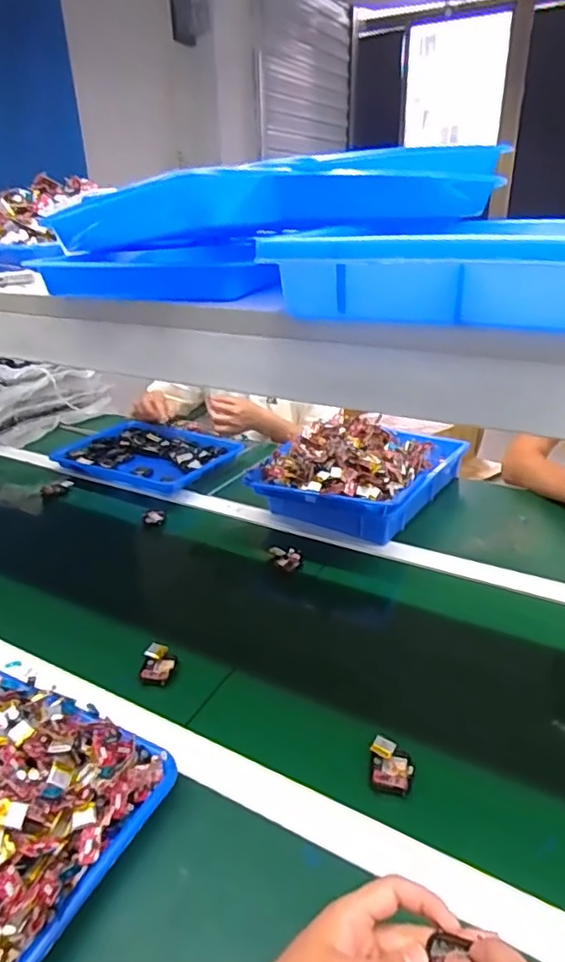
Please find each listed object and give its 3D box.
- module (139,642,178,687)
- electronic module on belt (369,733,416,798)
[{"bbox_3d":[-0.141,0.210,0.669,0.034,0.023,0.046,2,26,8],"label":"module"},{"bbox_3d":[0.101,0.265,0.540,0.039,0.017,0.047,5,26,13],"label":"electronic module on belt"}]

